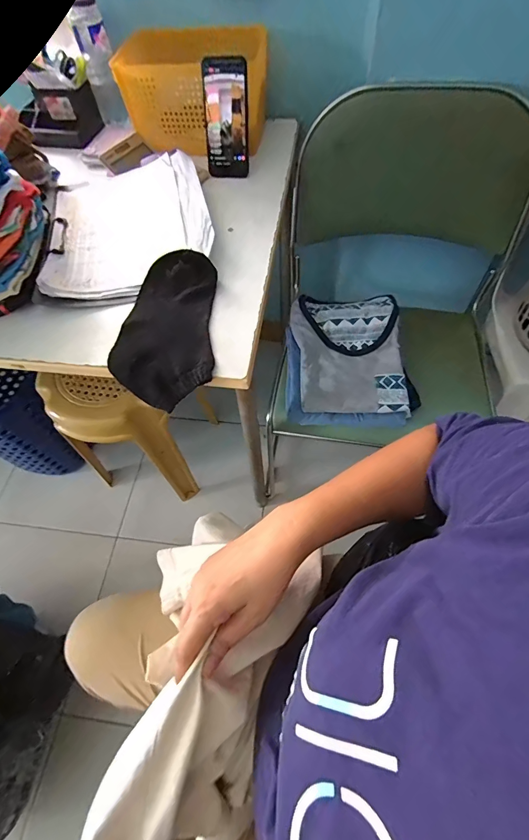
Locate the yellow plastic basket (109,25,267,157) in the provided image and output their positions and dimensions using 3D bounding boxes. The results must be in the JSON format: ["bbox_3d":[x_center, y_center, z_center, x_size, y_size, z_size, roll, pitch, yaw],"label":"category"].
[{"bbox_3d":[-0.127,-0.623,0.718,0.253,0.139,0.145,0,60,3],"label":"yellow plastic basket"}]

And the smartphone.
[{"bbox_3d":[-0.067,-0.517,0.653,0.075,0.163,0.015,5,40,6],"label":"smartphone"}]

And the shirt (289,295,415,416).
[{"bbox_3d":[0.161,-0.148,0.726,0.197,0.063,0.277,-5,59,0],"label":"shirt"}]

